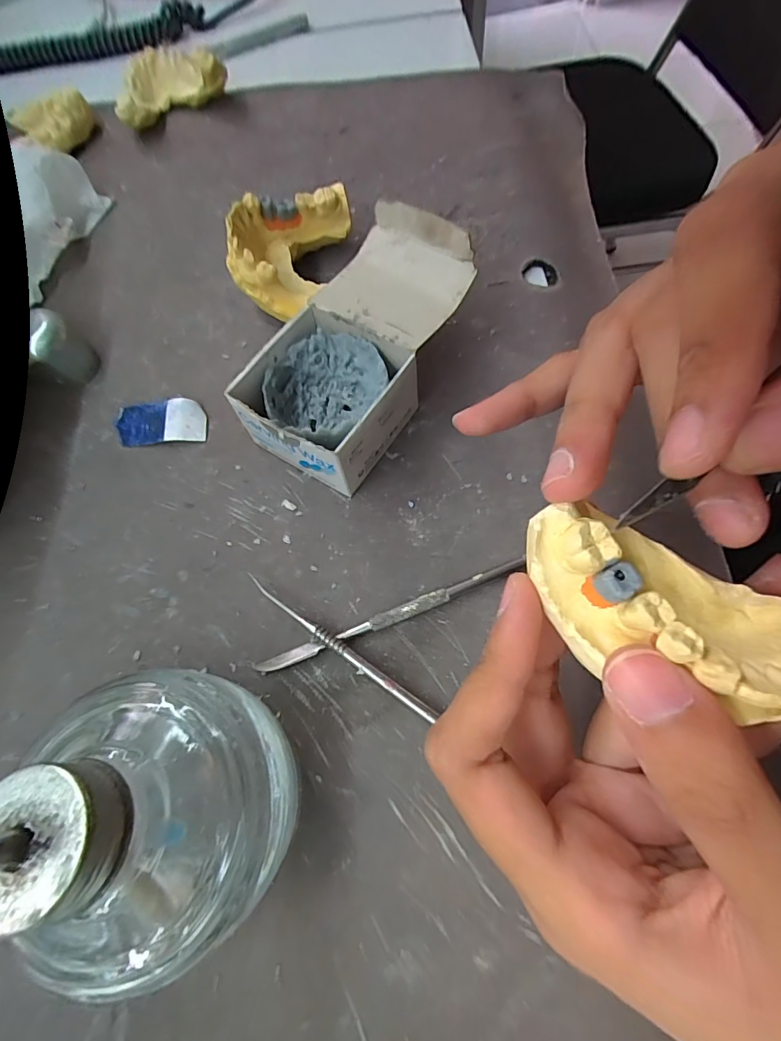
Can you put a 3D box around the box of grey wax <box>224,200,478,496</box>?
[{"bbox_3d":[-0.013,-0.070,0.197,0.056,0.047,0.109,30,72,15],"label":"box of grey wax"}]

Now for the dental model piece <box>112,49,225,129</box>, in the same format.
[{"bbox_3d":[-0.146,-0.281,0.306,0.069,0.029,0.048,-30,69,-9],"label":"dental model piece"}]

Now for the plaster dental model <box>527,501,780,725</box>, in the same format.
[{"bbox_3d":[0.058,0.019,0.096,0.062,0.020,0.027,23,70,23],"label":"plaster dental model"}]

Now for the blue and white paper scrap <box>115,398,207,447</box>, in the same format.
[{"bbox_3d":[-0.106,-0.045,0.215,0.042,0.006,0.021,-4,67,2],"label":"blue and white paper scrap"}]

